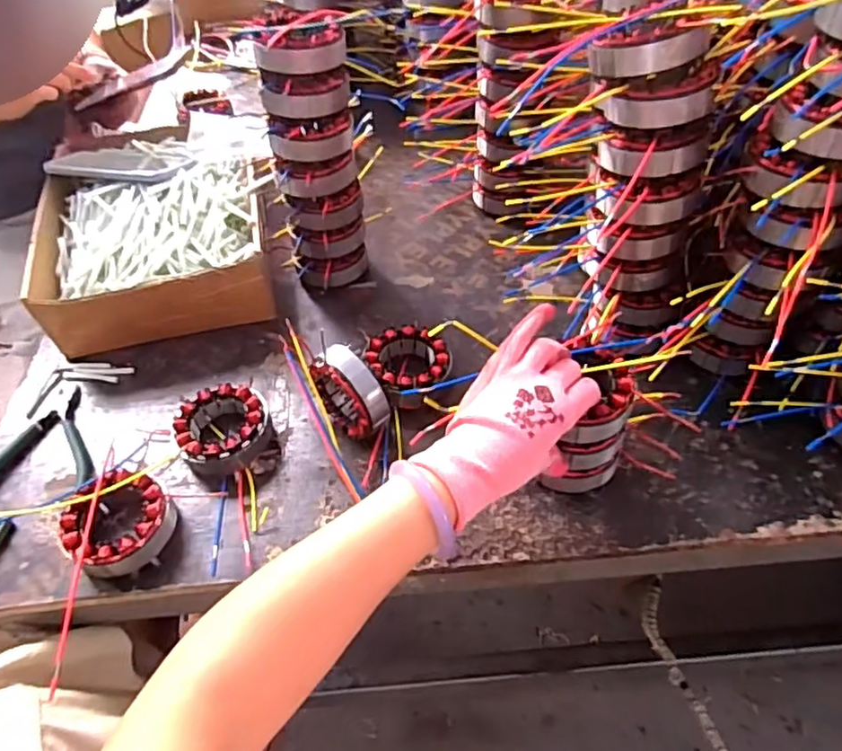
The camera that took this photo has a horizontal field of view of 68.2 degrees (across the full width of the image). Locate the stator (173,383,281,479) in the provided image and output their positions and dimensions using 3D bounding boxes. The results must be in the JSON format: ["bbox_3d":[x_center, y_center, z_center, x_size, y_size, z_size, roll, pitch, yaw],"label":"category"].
[{"bbox_3d":[-0.186,0.051,0.594,0.084,0.040,0.082,-15,51,-6],"label":"stator"}]

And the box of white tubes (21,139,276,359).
[{"bbox_3d":[-0.309,-0.175,0.741,0.246,0.095,0.292,-12,51,-4],"label":"box of white tubes"}]

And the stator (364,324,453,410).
[{"bbox_3d":[-0.011,-0.009,0.631,0.082,0.043,0.084,-3,51,3],"label":"stator"}]

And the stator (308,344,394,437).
[{"bbox_3d":[-0.066,0.019,0.585,0.041,0.090,0.084,-39,58,-24],"label":"stator"}]

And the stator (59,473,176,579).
[{"bbox_3d":[-0.259,0.126,0.535,0.079,0.049,0.081,32,60,27],"label":"stator"}]

